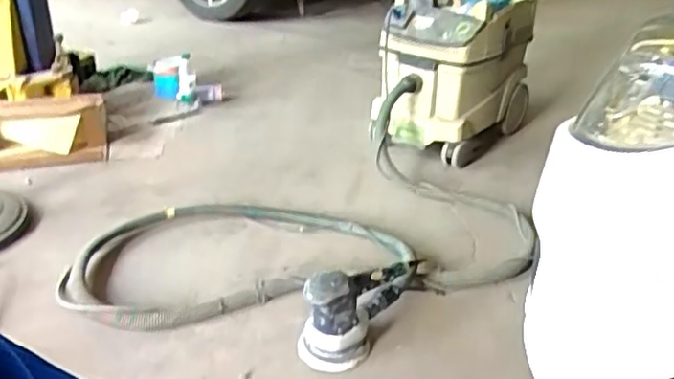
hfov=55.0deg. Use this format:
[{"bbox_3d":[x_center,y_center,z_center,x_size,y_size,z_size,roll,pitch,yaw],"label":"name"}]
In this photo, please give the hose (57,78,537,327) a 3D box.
[{"bbox_3d":[-0.066,0.051,1.700,1.214,0.279,0.810,-18,32,-31],"label":"hose"}]

